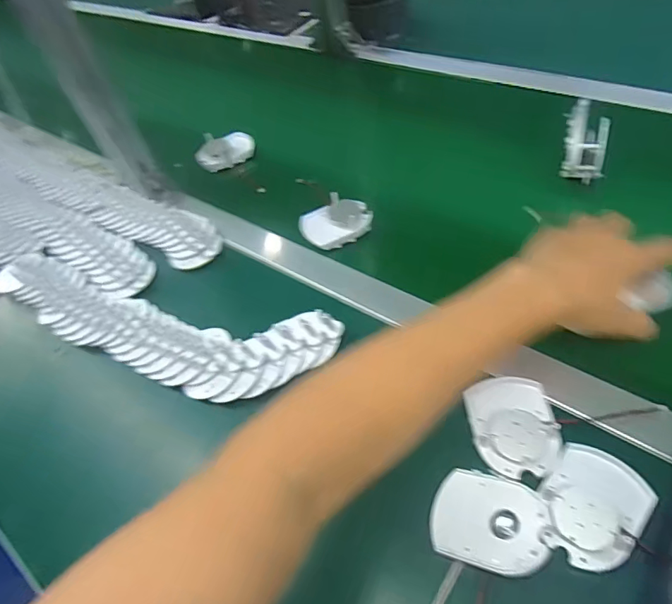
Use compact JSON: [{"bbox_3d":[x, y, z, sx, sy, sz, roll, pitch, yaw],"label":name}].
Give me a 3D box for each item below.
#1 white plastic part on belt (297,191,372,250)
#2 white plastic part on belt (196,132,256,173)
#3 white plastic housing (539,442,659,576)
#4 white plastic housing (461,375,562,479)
[{"bbox_3d":[-0.001,-0.094,0.546,0.079,0.028,0.057,-35,53,-15],"label":"white plastic part on belt"},{"bbox_3d":[-0.159,-0.223,0.676,0.081,0.031,0.065,-18,50,-2],"label":"white plastic part on belt"},{"bbox_3d":[0.176,0.137,0.320,0.061,0.012,0.076,31,64,31],"label":"white plastic housing"},{"bbox_3d":[0.137,0.094,0.362,0.060,0.020,0.074,-9,51,5],"label":"white plastic housing"}]

